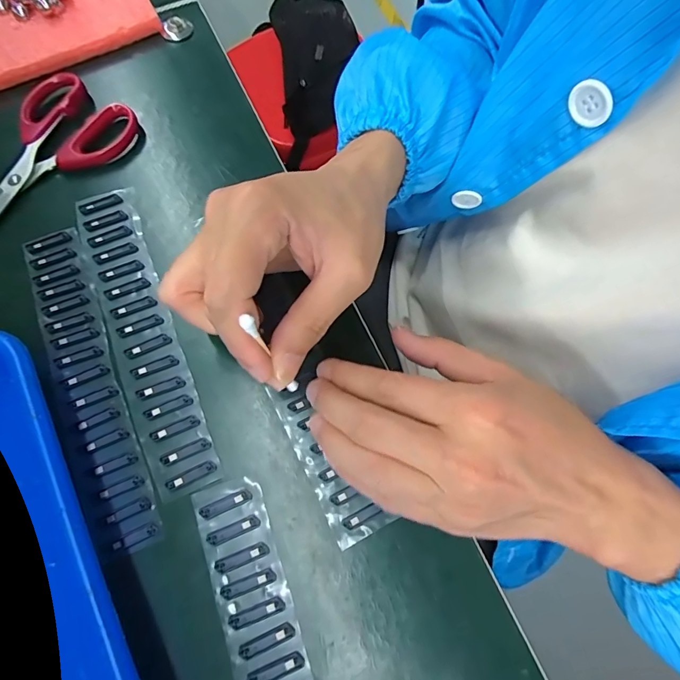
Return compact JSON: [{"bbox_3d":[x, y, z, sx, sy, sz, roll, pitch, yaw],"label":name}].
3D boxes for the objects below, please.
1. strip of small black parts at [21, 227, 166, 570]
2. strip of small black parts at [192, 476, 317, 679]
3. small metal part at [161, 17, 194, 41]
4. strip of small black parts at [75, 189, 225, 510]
[{"bbox_3d":[-0.150,0.023,0.243,0.038,0.004,0.198,-23,76,-6],"label":"strip of small black parts"},{"bbox_3d":[-0.023,0.176,0.196,0.034,0.007,0.217,-21,76,-5],"label":"strip of small black parts"},{"bbox_3d":[-0.125,-0.239,0.323,0.023,0.008,0.015,-26,76,-6],"label":"small metal part"},{"bbox_3d":[-0.120,-0.007,0.252,0.034,0.004,0.199,-22,76,-5],"label":"strip of small black parts"}]

